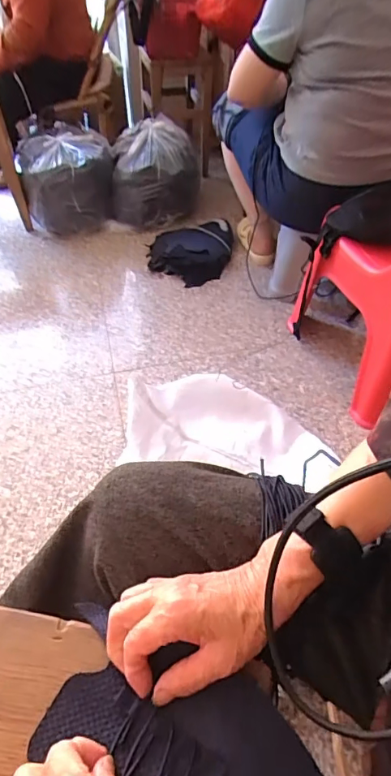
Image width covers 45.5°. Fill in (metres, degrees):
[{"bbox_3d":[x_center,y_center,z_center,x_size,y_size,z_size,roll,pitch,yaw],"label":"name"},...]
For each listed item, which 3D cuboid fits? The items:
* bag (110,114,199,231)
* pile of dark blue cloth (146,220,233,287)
[{"bbox_3d":[-0.132,-0.724,1.569,0.282,0.232,0.276,-3,48,-2],"label":"bag"},{"bbox_3d":[-0.018,-0.435,1.471,0.259,0.055,0.330,6,46,6],"label":"pile of dark blue cloth"}]

